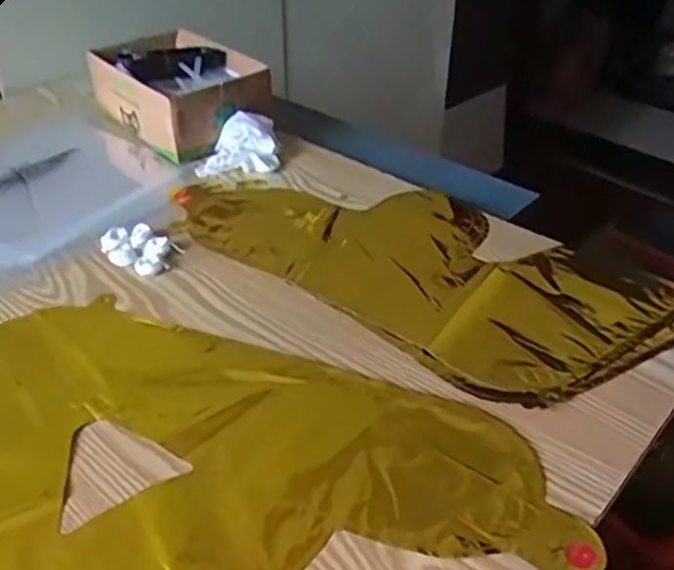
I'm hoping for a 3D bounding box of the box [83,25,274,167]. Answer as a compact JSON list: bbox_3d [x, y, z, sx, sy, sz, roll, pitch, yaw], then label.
[{"bbox_3d":[-0.171,-0.214,0.750,0.139,0.073,0.198,-25,43,-29],"label":"box"}]

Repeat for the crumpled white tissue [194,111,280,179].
[{"bbox_3d":[-0.101,-0.142,0.686,0.083,0.035,0.068,-5,37,-6],"label":"crumpled white tissue"}]

